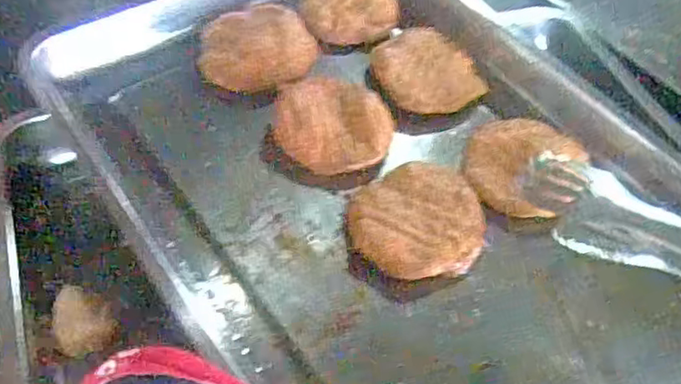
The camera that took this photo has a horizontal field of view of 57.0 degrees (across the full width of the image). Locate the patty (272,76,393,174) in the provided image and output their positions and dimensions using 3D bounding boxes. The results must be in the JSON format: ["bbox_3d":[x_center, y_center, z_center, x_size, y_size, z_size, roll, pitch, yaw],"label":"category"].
[{"bbox_3d":[-0.007,-0.060,0.533,0.102,0.014,0.094,2,51,-3],"label":"patty"}]

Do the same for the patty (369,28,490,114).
[{"bbox_3d":[0.080,-0.111,0.582,0.090,0.021,0.094,2,51,-3],"label":"patty"}]

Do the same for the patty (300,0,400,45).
[{"bbox_3d":[0.010,-0.187,0.626,0.094,0.021,0.097,0,51,-5],"label":"patty"}]

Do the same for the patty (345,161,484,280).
[{"bbox_3d":[0.059,0.021,0.487,0.100,0.016,0.097,-3,52,-7],"label":"patty"}]

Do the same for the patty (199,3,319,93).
[{"bbox_3d":[-0.075,-0.134,0.578,0.103,0.017,0.101,-1,51,-6],"label":"patty"}]

